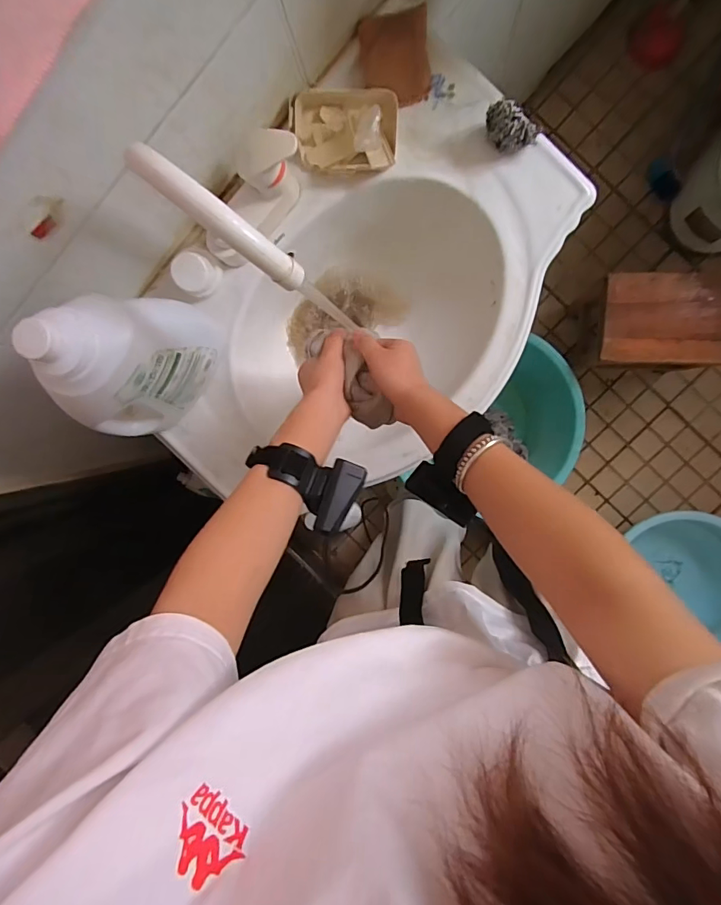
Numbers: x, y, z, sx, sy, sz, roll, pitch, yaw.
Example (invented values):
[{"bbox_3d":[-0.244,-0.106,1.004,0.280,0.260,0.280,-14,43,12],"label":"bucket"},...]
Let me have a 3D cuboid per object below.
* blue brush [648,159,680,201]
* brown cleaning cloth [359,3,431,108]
[{"bbox_3d":[0.784,-0.703,1.207,0.062,0.021,0.105,-22,93,9],"label":"blue brush"},{"bbox_3d":[0.042,-0.460,0.548,0.076,0.018,0.089,-7,95,8],"label":"brown cleaning cloth"}]

